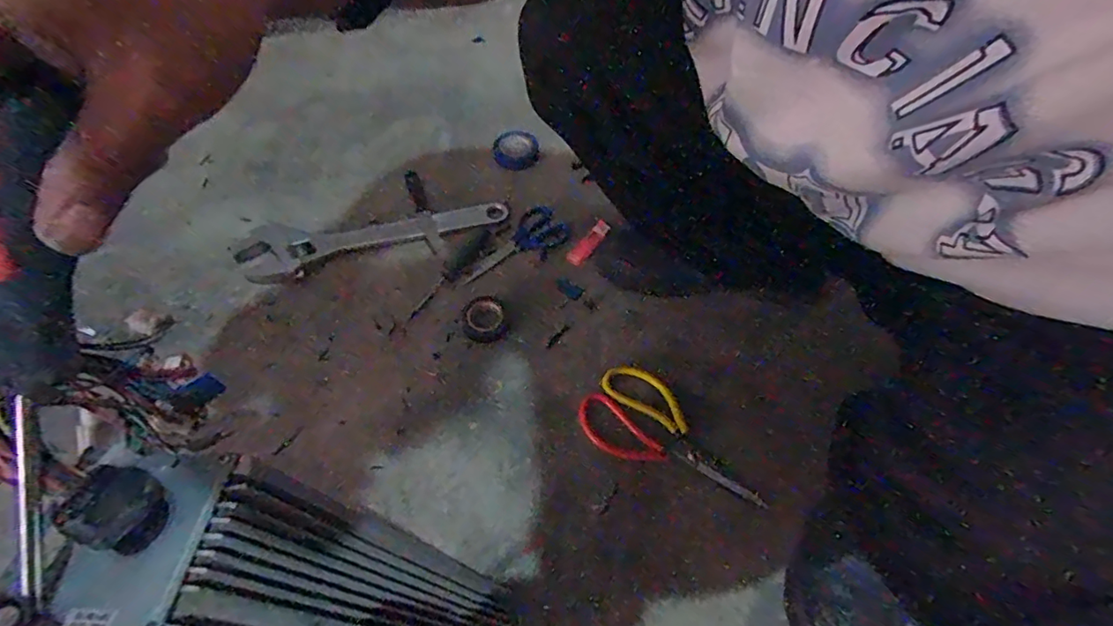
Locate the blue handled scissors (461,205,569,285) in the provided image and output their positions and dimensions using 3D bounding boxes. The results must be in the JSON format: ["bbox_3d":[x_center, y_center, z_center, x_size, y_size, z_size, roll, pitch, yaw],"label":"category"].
[{"bbox_3d":[-0.048,-0.080,0.700,0.072,0.007,0.155,32,65,17],"label":"blue handled scissors"}]

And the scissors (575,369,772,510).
[{"bbox_3d":[0.122,0.139,0.562,0.200,0.008,0.099,36,66,18],"label":"scissors"}]

